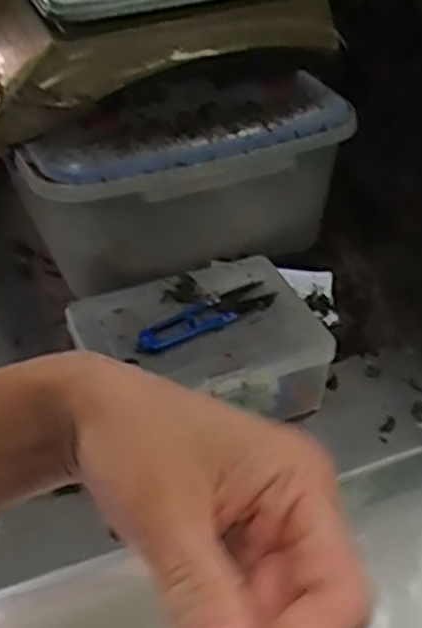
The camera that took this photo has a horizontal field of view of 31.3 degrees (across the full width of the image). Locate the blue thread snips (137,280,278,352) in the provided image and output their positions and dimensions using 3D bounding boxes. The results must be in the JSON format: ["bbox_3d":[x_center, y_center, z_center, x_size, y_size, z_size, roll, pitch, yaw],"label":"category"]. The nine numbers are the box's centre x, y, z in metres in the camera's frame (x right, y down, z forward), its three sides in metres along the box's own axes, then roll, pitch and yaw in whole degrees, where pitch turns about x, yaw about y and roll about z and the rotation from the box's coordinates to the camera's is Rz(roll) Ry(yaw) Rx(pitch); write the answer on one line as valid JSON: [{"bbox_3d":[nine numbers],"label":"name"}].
[{"bbox_3d":[-0.003,0.001,0.567,0.116,0.008,0.029,-24,46,-25],"label":"blue thread snips"}]

